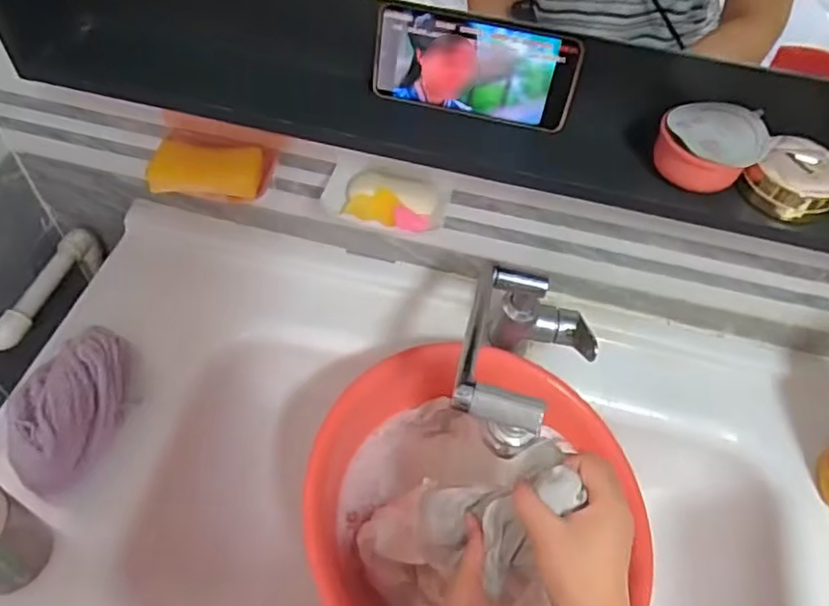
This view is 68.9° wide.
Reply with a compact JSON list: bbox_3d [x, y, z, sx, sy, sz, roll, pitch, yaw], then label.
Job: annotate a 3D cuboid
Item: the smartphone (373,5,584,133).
[{"bbox_3d":[0.049,-0.192,0.501,0.165,0.078,0.015,12,40,4],"label":"smartphone"}]

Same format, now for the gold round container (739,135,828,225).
[{"bbox_3d":[0.306,-0.097,0.489,0.066,0.043,0.063,3,54,-4],"label":"gold round container"}]

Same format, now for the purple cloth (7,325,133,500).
[{"bbox_3d":[-0.356,0.100,0.618,0.102,0.054,0.184,-5,55,-10],"label":"purple cloth"}]

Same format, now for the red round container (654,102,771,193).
[{"bbox_3d":[0.236,-0.126,0.490,0.079,0.046,0.068,26,56,13],"label":"red round container"}]

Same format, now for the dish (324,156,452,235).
[{"bbox_3d":[-0.030,-0.109,0.633,0.129,0.022,0.083,15,54,5],"label":"dish"}]

